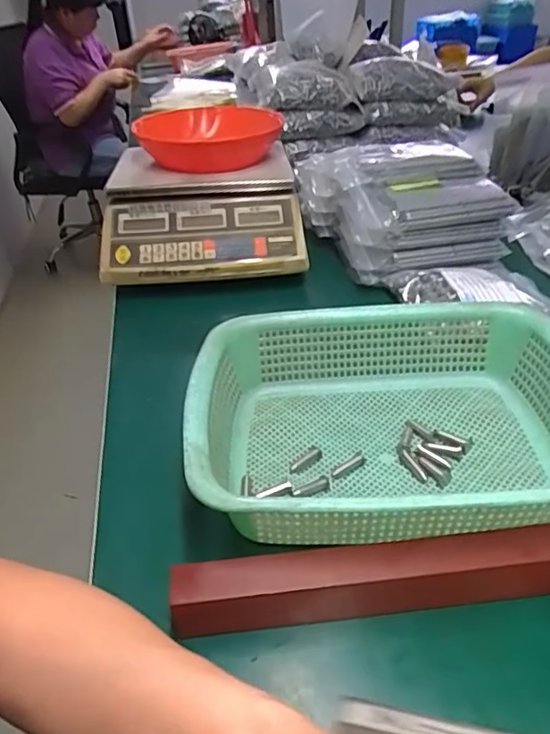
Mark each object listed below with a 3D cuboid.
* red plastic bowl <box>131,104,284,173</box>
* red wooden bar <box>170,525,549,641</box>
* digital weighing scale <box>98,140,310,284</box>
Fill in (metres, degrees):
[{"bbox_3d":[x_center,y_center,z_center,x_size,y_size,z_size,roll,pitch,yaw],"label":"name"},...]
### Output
[{"bbox_3d":[-0.104,-0.343,0.811,0.215,0.058,0.218,-3,37,2],"label":"red plastic bowl"},{"bbox_3d":[0.106,0.125,0.336,0.330,0.041,0.031,-7,37,-3],"label":"red wooden bar"},{"bbox_3d":[-0.096,-0.219,0.752,0.252,0.100,0.252,-5,37,0],"label":"digital weighing scale"}]

